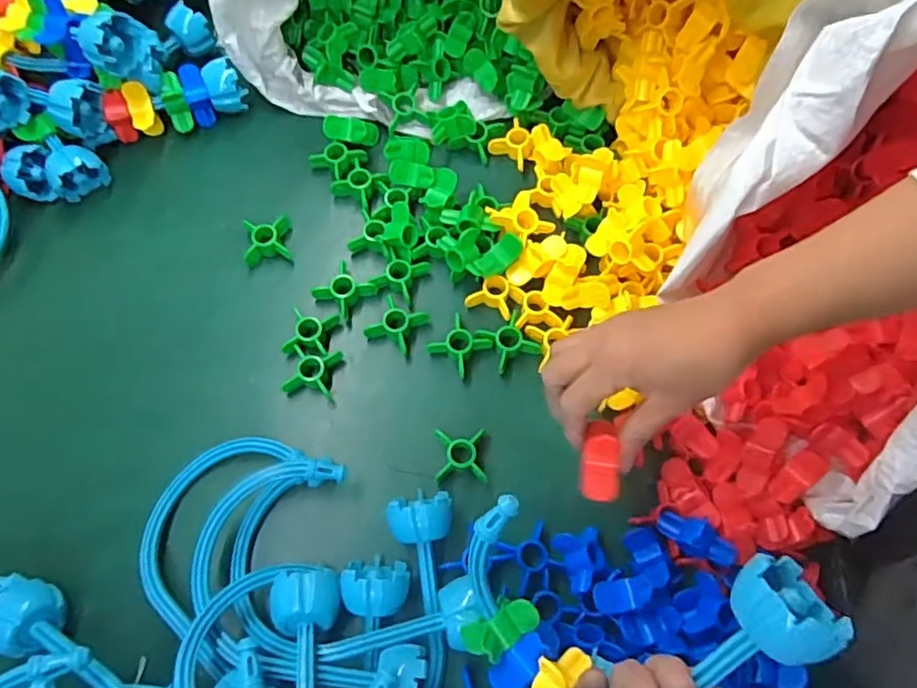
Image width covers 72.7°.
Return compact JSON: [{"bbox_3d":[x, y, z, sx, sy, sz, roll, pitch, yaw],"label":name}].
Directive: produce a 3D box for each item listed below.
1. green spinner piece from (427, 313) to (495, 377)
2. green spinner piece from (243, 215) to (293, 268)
[{"bbox_3d":[0.001,0.001,0.538,0.042,0.021,0.040,40,74,15],"label":"green spinner piece"},{"bbox_3d":[-0.175,-0.096,0.569,0.040,0.017,0.039,-8,68,-2],"label":"green spinner piece"}]

